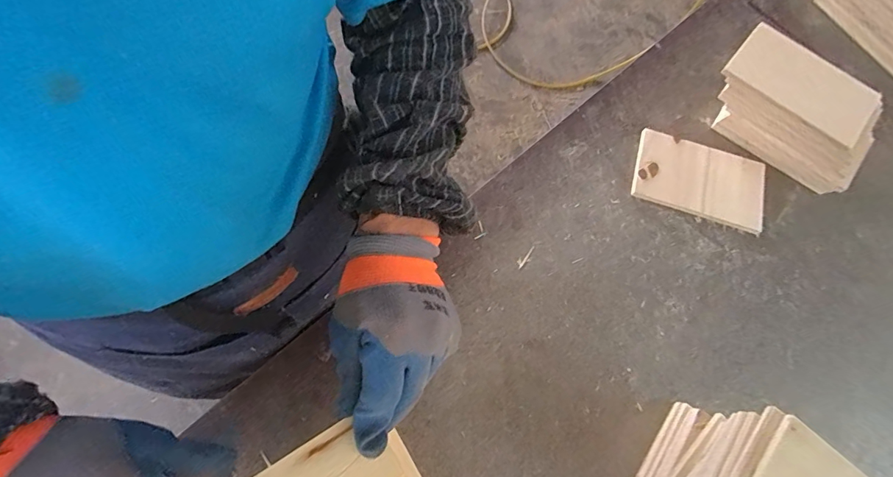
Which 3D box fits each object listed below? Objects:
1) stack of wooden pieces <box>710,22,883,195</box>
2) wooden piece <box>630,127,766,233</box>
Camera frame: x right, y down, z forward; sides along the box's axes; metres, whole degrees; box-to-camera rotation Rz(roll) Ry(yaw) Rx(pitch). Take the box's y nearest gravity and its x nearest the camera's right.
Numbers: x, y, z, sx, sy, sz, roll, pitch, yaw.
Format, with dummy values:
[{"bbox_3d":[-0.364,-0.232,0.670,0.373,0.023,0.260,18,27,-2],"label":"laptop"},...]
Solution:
[{"bbox_3d":[0.500,-0.183,0.639,0.231,0.111,0.113,38,71,8],"label":"stack of wooden pieces"},{"bbox_3d":[0.367,-0.086,0.637,0.185,0.017,0.115,16,68,4],"label":"wooden piece"}]

